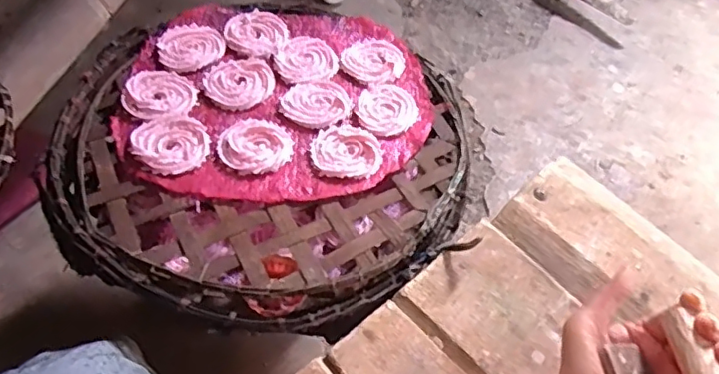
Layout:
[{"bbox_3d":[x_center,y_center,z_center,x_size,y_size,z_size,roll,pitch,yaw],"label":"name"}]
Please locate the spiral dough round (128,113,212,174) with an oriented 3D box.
[{"bbox_3d":[-0.197,-0.048,0.619,0.075,0.016,0.077,3,53,-4],"label":"spiral dough round"}]

